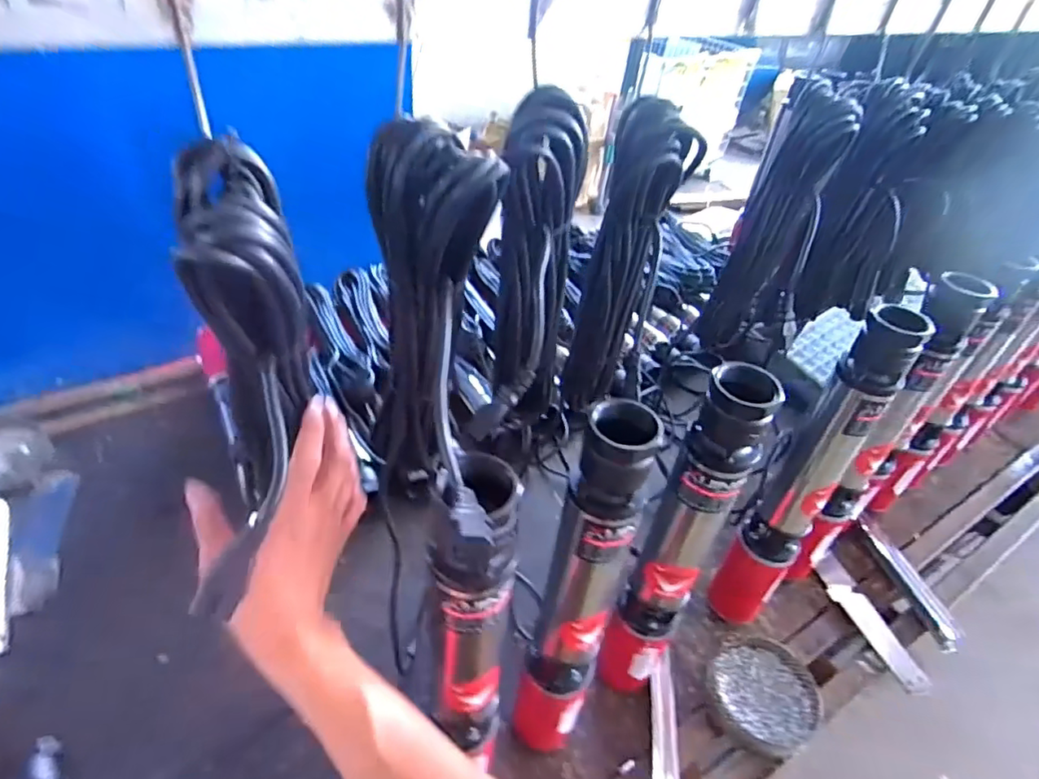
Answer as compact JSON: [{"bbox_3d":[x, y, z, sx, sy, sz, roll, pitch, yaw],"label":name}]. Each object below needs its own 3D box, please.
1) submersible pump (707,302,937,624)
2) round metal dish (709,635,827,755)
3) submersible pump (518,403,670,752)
[{"bbox_3d":[0.353,0.130,0.722,0.074,0.513,0.065,33,49,27],"label":"submersible pump"},{"bbox_3d":[0.334,0.412,0.788,0.142,0.035,0.160,19,44,14],"label":"round metal dish"},{"bbox_3d":[0.055,0.223,0.564,0.069,0.503,0.074,22,44,17],"label":"submersible pump"}]

